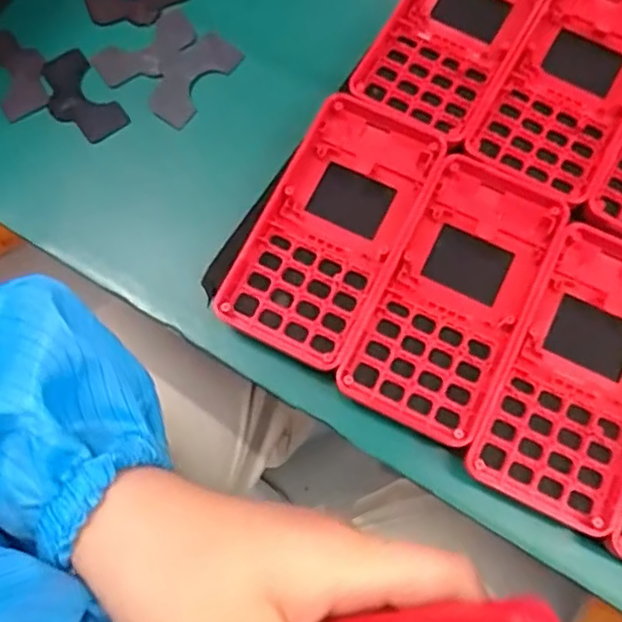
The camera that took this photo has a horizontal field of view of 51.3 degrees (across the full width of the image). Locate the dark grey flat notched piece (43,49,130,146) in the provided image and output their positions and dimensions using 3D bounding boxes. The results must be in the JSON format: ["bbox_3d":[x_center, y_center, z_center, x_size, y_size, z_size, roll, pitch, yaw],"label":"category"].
[{"bbox_3d":[-0.123,-0.112,0.342,0.030,0.006,0.056,-34,76,-10],"label":"dark grey flat notched piece"}]

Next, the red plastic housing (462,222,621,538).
[{"bbox_3d":[0.119,0.025,0.278,0.061,0.014,0.123,27,75,8],"label":"red plastic housing"}]

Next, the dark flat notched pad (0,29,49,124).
[{"bbox_3d":[-0.157,-0.127,0.344,0.029,0.006,0.054,-30,75,-8],"label":"dark flat notched pad"}]

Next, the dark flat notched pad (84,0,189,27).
[{"bbox_3d":[-0.094,-0.170,0.356,0.056,0.006,0.028,-19,74,-6],"label":"dark flat notched pad"}]

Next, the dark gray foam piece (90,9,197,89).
[{"bbox_3d":[-0.088,-0.139,0.348,0.055,0.004,0.030,-29,75,-8],"label":"dark gray foam piece"}]

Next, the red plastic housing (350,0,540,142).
[{"bbox_3d":[0.076,-0.147,0.330,0.059,0.019,0.128,29,75,9],"label":"red plastic housing"}]

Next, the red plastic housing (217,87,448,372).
[{"bbox_3d":[0.012,-0.041,0.299,0.061,0.017,0.126,27,75,8],"label":"red plastic housing"}]

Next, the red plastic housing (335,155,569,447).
[{"bbox_3d":[0.064,-0.009,0.288,0.060,0.011,0.124,27,75,8],"label":"red plastic housing"}]

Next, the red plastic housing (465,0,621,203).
[{"bbox_3d":[0.133,-0.118,0.319,0.061,0.016,0.132,30,75,9],"label":"red plastic housing"}]

